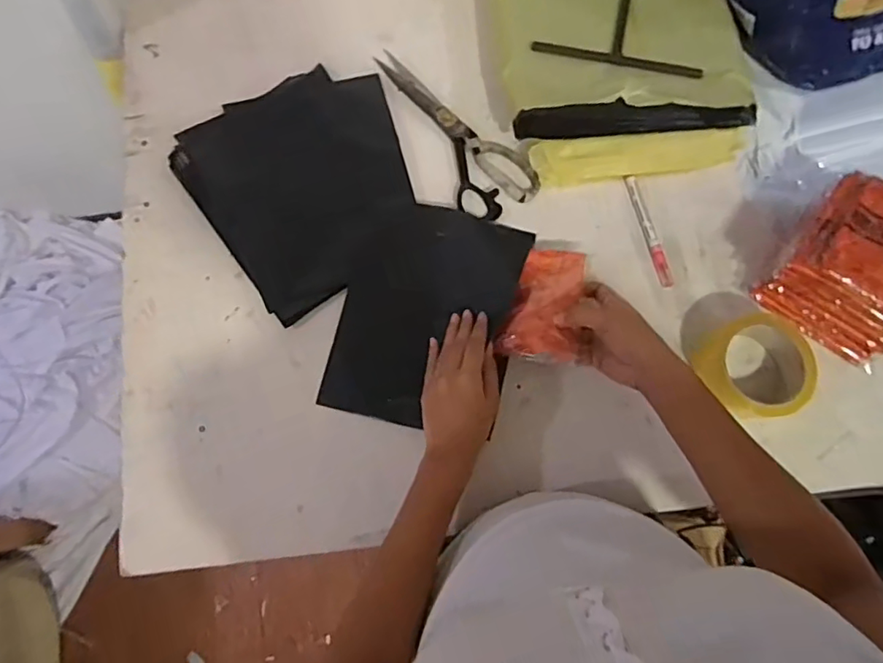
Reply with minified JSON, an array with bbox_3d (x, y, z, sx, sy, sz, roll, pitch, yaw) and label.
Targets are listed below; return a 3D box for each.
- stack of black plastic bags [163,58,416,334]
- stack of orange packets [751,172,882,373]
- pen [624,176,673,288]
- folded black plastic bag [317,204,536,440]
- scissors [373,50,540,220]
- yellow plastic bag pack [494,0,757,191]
[{"bbox_3d":[-0.150,-0.176,0.641,0.239,0.014,0.256,-34,80,-6],"label":"stack of black plastic bags"},{"bbox_3d":[0.418,-0.061,0.555,0.140,0.092,0.129,36,81,8],"label":"stack of orange packets"},{"bbox_3d":[0.230,-0.112,0.623,0.013,0.010,0.129,-16,78,-2],"label":"pen"},{"bbox_3d":[-0.015,-0.023,0.592,0.185,0.040,0.235,12,79,4],"label":"folded black plastic bag"},{"bbox_3d":[0.014,-0.237,0.651,0.088,0.016,0.239,-32,79,-5],"label":"scissors"},{"bbox_3d":[0.183,-0.393,0.644,0.263,0.066,0.436,-9,78,-1],"label":"yellow plastic bag pack"}]

